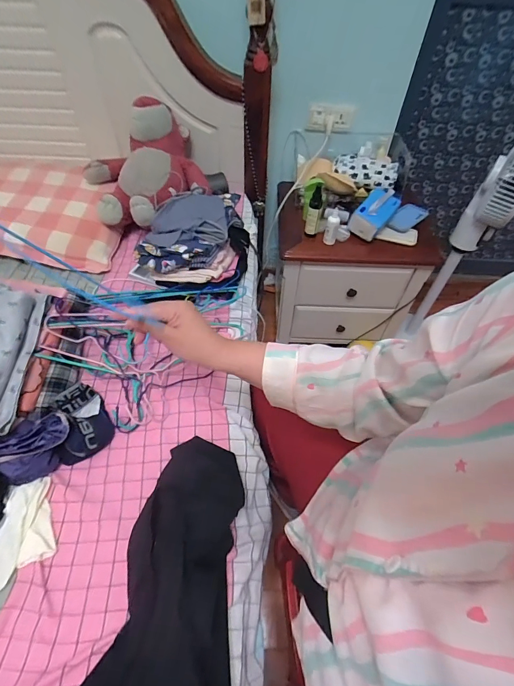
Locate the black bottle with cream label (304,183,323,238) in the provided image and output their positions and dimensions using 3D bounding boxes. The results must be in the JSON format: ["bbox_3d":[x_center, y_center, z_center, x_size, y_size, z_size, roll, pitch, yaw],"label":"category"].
[{"bbox_3d":[0.162,-0.374,0.964,0.036,0.154,0.033,10,53,6],"label":"black bottle with cream label"}]

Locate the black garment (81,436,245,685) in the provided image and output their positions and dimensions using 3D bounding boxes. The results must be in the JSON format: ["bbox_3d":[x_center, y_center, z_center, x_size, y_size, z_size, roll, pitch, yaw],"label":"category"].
[{"bbox_3d":[-0.128,0.417,0.409,0.241,0.066,0.623,6,51,2],"label":"black garment"}]

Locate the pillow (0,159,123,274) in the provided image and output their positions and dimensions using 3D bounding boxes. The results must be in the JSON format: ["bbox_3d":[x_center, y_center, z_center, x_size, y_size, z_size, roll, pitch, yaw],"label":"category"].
[{"bbox_3d":[-0.712,-0.406,0.988,0.648,0.106,0.398,4,53,1],"label":"pillow"}]

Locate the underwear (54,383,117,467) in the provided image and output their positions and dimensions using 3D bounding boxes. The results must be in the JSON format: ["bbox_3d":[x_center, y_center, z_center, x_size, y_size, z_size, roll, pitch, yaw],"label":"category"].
[{"bbox_3d":[-0.326,0.146,0.635,0.093,0.045,0.147,-15,55,-13],"label":"underwear"}]

